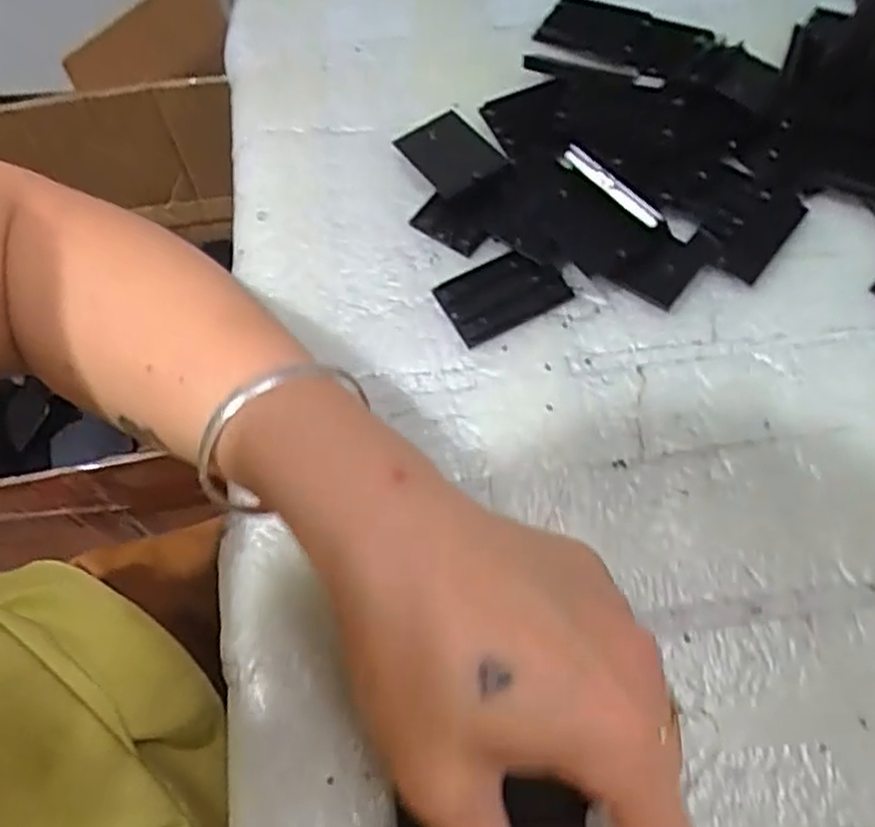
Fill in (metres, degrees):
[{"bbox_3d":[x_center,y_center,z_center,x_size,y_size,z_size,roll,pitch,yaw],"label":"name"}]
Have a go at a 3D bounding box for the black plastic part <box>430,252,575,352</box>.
[{"bbox_3d":[0.029,-0.054,0.332,0.054,0.008,0.033,-27,67,-11],"label":"black plastic part"}]

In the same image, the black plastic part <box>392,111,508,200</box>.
[{"bbox_3d":[0.007,-0.127,0.357,0.038,0.009,0.050,-34,60,-12],"label":"black plastic part"}]

